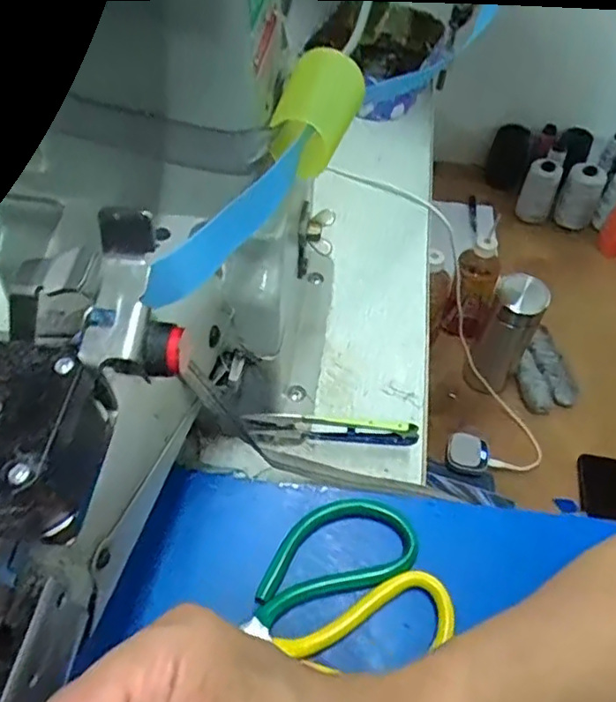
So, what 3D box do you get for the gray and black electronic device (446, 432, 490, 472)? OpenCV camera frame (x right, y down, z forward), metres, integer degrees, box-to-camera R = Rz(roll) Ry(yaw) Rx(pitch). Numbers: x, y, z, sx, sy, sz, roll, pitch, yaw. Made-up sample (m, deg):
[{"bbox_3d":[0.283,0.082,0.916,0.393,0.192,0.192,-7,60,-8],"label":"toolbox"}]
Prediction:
[{"bbox_3d":[0.223,0.142,0.854,0.056,0.028,0.048,11,54,5],"label":"gray and black electronic device"}]

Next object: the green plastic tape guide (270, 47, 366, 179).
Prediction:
[{"bbox_3d":[0.004,-0.124,0.312,0.034,0.035,0.058,20,55,11],"label":"green plastic tape guide"}]

